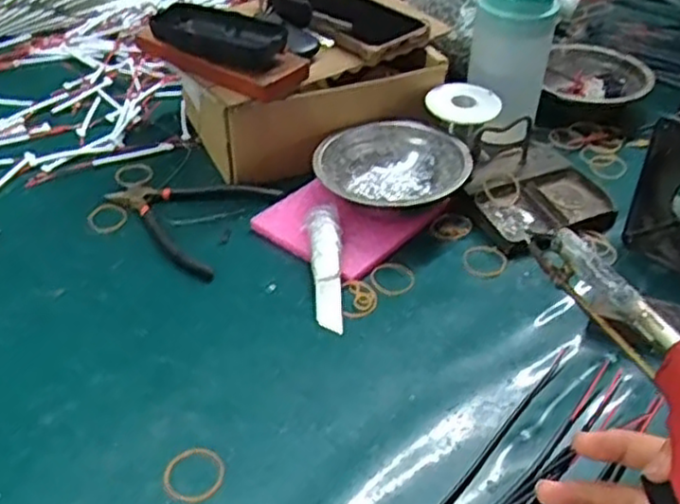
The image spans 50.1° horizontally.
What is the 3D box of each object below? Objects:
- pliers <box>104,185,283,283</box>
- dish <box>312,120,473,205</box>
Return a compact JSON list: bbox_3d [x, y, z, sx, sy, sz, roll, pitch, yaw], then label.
[{"bbox_3d":[-0.138,-0.031,0.608,0.133,0.015,0.114,15,41,17],"label":"pliers"},{"bbox_3d":[0.044,-0.064,0.618,0.127,0.046,0.110,9,40,10],"label":"dish"}]

